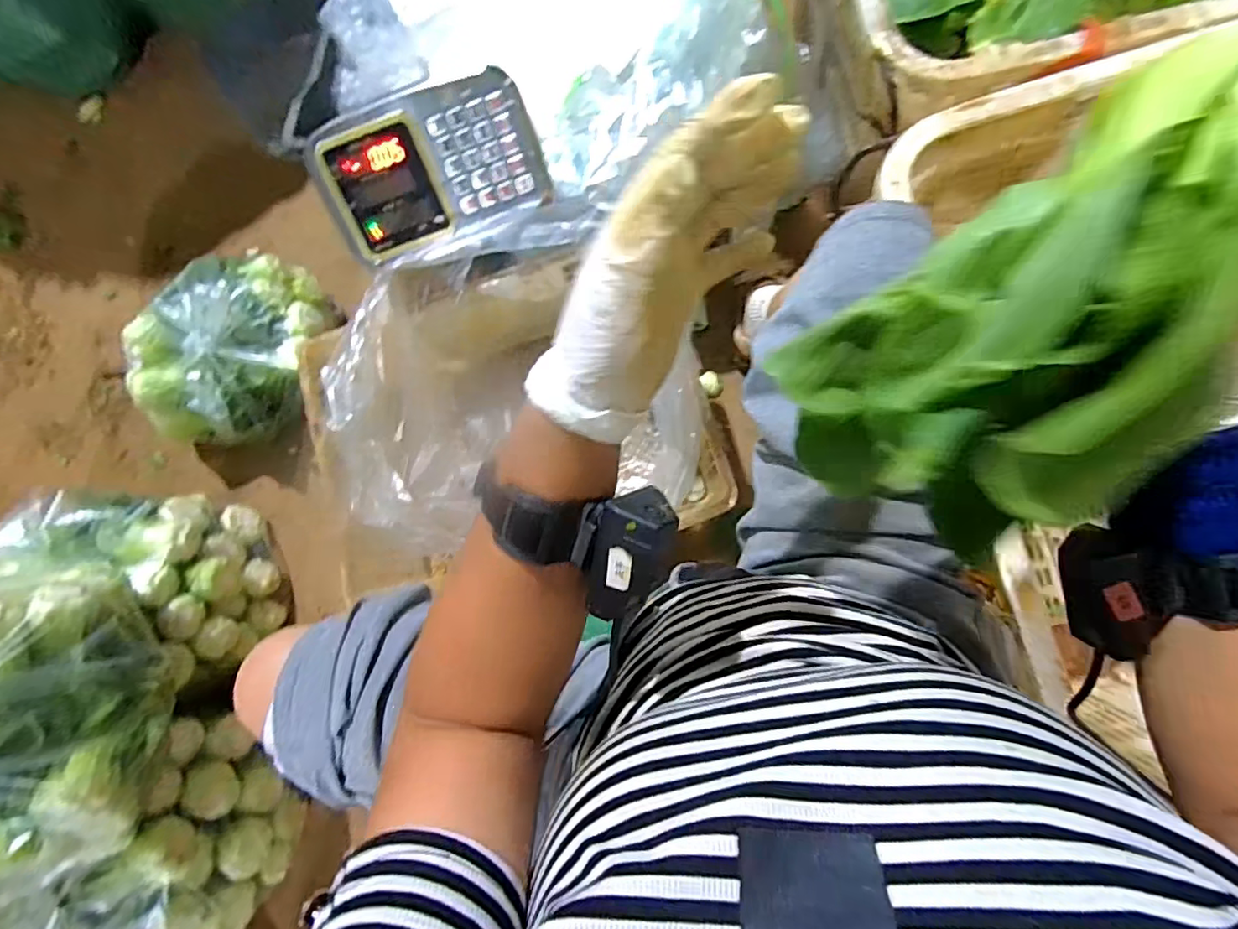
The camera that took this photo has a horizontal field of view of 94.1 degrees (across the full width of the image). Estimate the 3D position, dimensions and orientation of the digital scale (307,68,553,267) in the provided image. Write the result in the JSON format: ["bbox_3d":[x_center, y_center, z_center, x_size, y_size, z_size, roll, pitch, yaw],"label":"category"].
[{"bbox_3d":[-0.207,-0.329,0.644,0.237,0.060,0.147,-19,121,7],"label":"digital scale"}]

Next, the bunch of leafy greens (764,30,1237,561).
[{"bbox_3d":[0.163,-0.060,0.211,0.199,0.091,0.103,-37,81,3],"label":"bunch of leafy greens"}]

